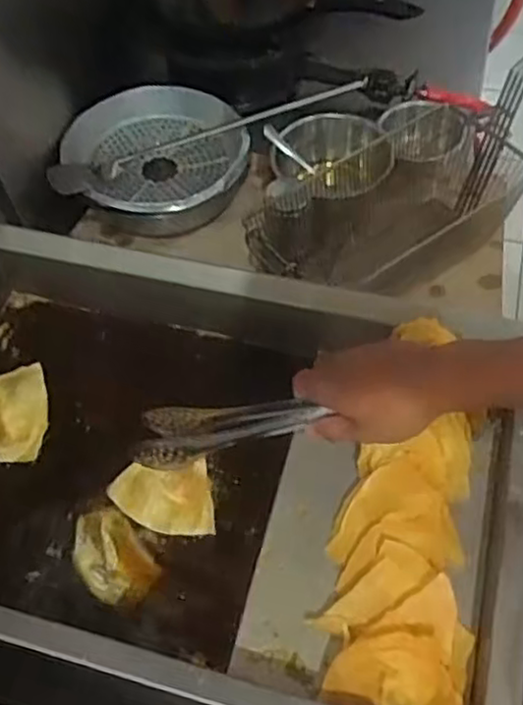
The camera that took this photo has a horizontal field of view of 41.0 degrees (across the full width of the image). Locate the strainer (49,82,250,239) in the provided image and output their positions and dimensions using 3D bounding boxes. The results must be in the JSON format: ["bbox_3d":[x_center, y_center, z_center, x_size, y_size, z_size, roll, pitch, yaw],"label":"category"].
[{"bbox_3d":[-0.157,-0.284,1.034,0.269,0.111,0.251,-2,58,2],"label":"strainer"}]

